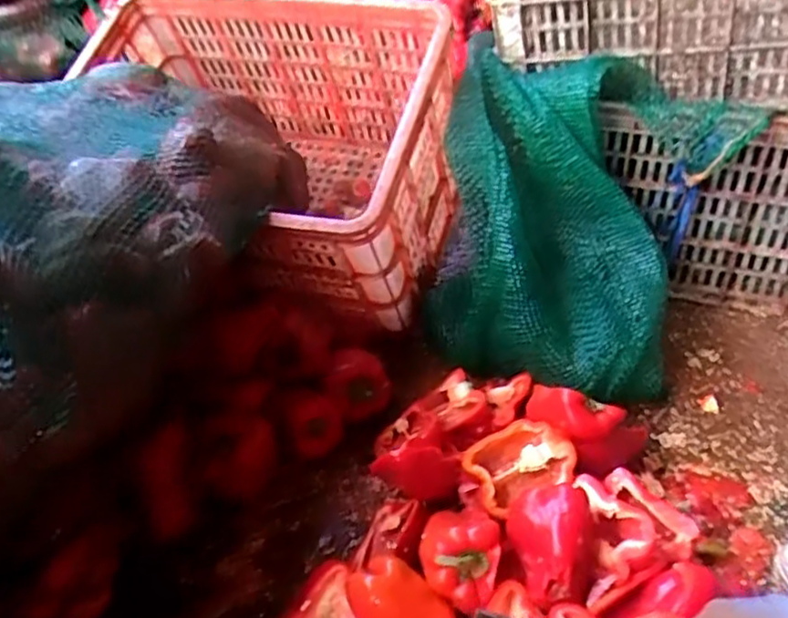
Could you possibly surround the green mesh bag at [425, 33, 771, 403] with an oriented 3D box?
[{"bbox_3d":[0.221,-0.098,0.867,0.355,0.328,0.310,14,39,21],"label":"green mesh bag"}]

